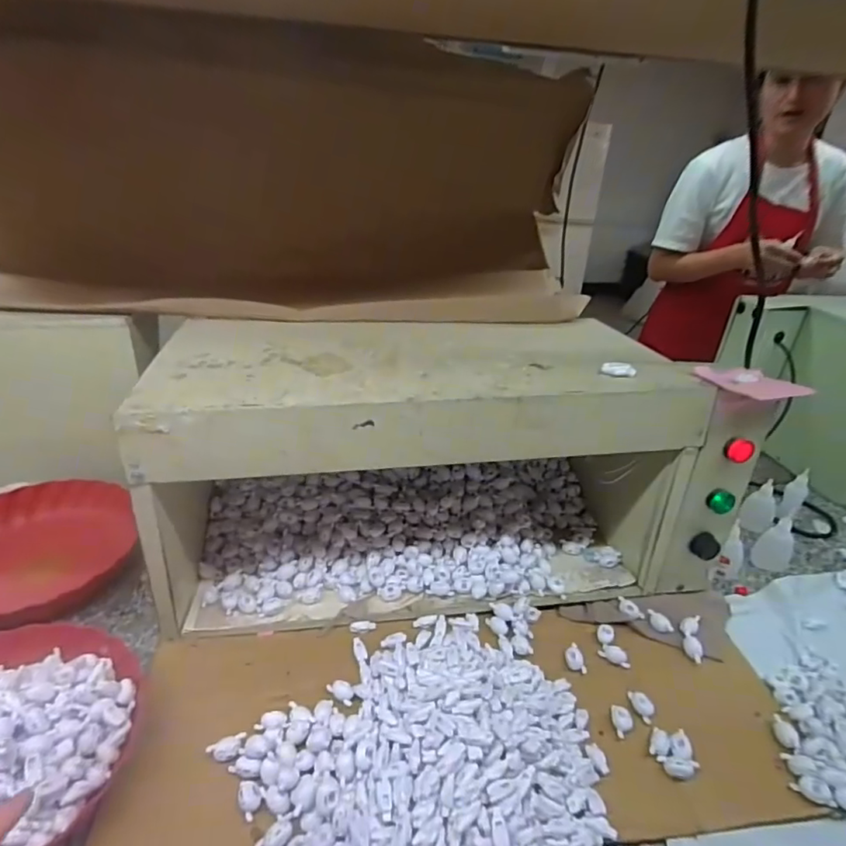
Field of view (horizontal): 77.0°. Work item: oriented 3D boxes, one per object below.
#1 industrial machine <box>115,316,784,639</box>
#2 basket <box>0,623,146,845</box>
[{"bbox_3d":[0.027,0.040,0.685,0.650,0.284,0.286,0,29,-7],"label":"industrial machine"},{"bbox_3d":[-0.382,0.274,0.460,0.231,0.058,0.225,3,29,-2],"label":"basket"}]

